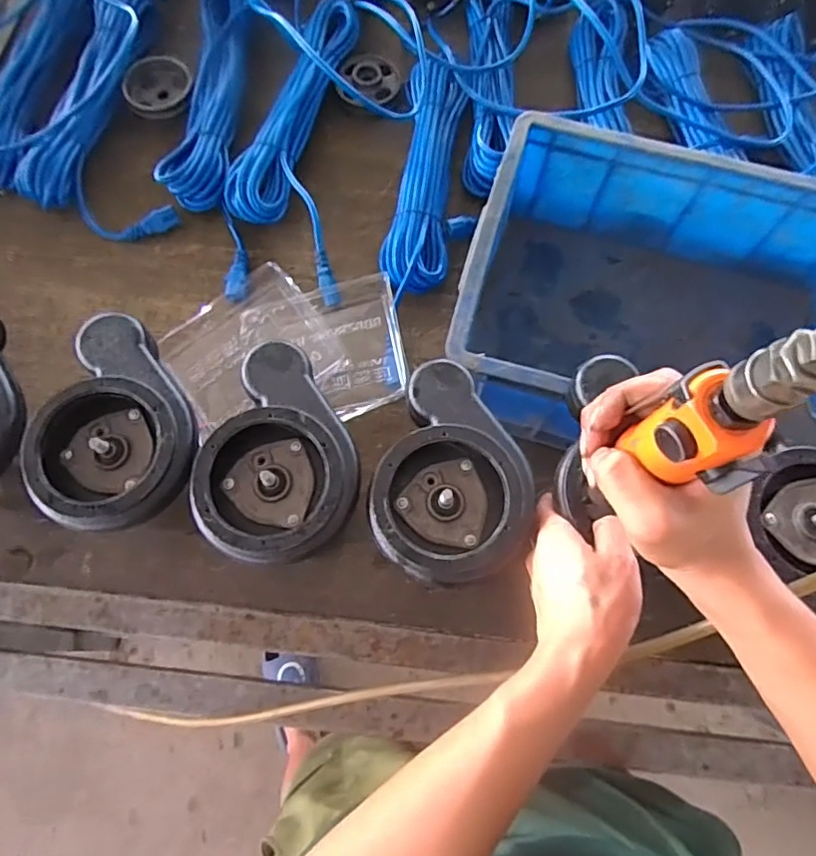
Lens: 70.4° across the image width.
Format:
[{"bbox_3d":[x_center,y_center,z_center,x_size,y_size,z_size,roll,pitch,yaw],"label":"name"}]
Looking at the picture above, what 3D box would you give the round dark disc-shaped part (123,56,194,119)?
[{"bbox_3d":[-0.329,-0.452,0.769,0.085,0.024,0.077,-19,72,-7],"label":"round dark disc-shaped part"}]

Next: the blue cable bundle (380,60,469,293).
[{"bbox_3d":[0.021,-0.311,0.711,0.083,0.047,0.328,6,71,2],"label":"blue cable bundle"}]

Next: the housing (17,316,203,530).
[{"bbox_3d":[-0.237,-0.003,0.450,0.124,0.036,0.164,-29,74,-10],"label":"housing"}]

